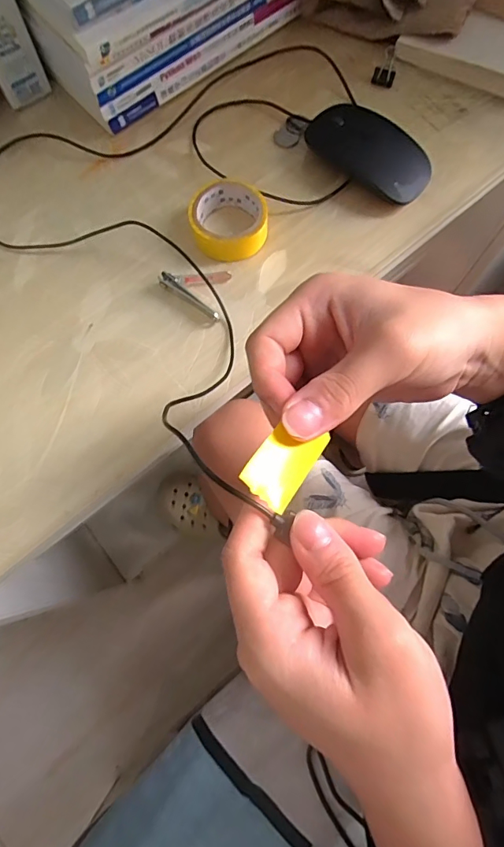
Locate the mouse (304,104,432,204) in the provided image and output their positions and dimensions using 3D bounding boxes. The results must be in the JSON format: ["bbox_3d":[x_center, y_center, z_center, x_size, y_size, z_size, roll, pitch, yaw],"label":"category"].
[{"bbox_3d":[0.098,-0.227,0.371,0.110,0.030,0.053,39,79,11],"label":"mouse"}]

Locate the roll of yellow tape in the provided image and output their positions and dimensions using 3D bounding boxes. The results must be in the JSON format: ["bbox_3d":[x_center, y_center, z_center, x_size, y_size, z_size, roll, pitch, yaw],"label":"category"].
[{"bbox_3d":[-0.019,-0.163,0.355,0.060,0.025,0.059,0,74,1],"label":"roll of yellow tape"}]

